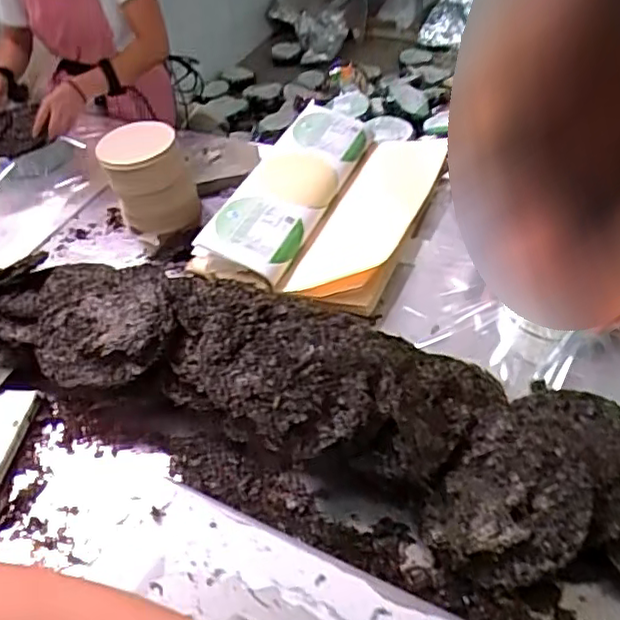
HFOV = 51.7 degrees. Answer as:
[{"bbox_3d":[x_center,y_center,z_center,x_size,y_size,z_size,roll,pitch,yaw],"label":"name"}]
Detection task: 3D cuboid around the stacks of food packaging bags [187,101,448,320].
[{"bbox_3d":[0.027,-0.206,1.160,0.340,0.108,0.515,13,47,17],"label":"stacks of food packaging bags"}]

